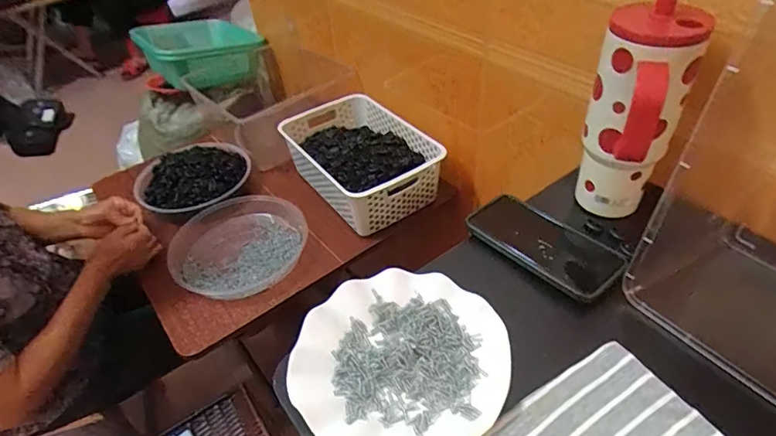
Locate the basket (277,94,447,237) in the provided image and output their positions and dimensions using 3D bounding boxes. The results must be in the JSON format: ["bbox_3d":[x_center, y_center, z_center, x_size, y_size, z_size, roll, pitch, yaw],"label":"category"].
[{"bbox_3d":[-0.051,-0.117,0.931,0.206,0.098,0.310,-28,46,-22],"label":"basket"}]

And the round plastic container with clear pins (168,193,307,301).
[{"bbox_3d":[-0.264,0.047,0.861,0.242,0.031,0.234,-4,42,3],"label":"round plastic container with clear pins"}]

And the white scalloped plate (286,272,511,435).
[{"bbox_3d":[0.009,0.123,0.415,0.177,0.021,0.176,-4,42,3],"label":"white scalloped plate"}]

